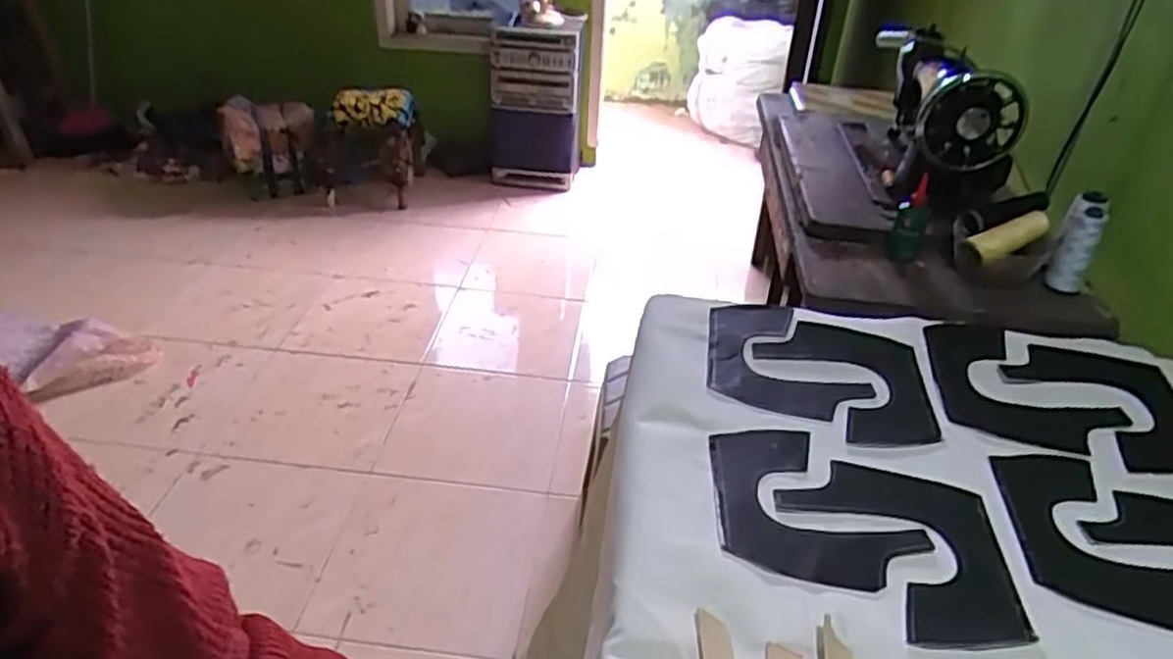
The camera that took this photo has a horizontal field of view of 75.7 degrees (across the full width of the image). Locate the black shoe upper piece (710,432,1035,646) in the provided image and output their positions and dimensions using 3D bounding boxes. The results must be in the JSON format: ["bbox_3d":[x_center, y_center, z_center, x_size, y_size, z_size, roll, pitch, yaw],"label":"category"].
[{"bbox_3d":[0.232,0.166,0.653,0.267,0.006,0.172,20,39,26],"label":"black shoe upper piece"}]

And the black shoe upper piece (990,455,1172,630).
[{"bbox_3d":[0.487,0.190,0.634,0.262,0.007,0.172,19,39,26],"label":"black shoe upper piece"}]

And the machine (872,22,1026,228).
[{"bbox_3d":[0.537,-0.317,1.137,0.145,0.202,0.417,7,35,5],"label":"machine"}]

